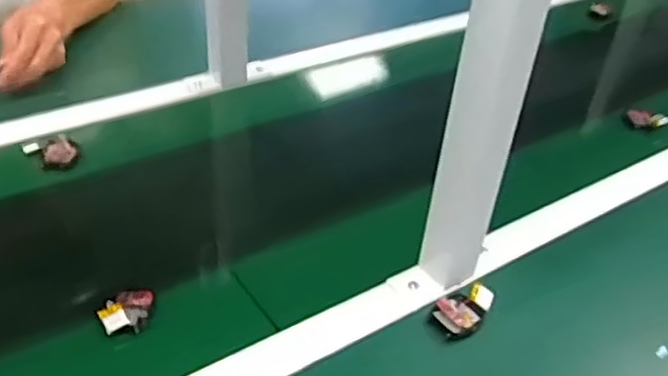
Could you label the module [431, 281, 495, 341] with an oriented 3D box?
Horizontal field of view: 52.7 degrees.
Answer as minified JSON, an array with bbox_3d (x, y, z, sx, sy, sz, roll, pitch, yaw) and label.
[{"bbox_3d":[0.118,0.108,0.606,0.065,0.011,0.039,-23,45,-32],"label":"module"}]

